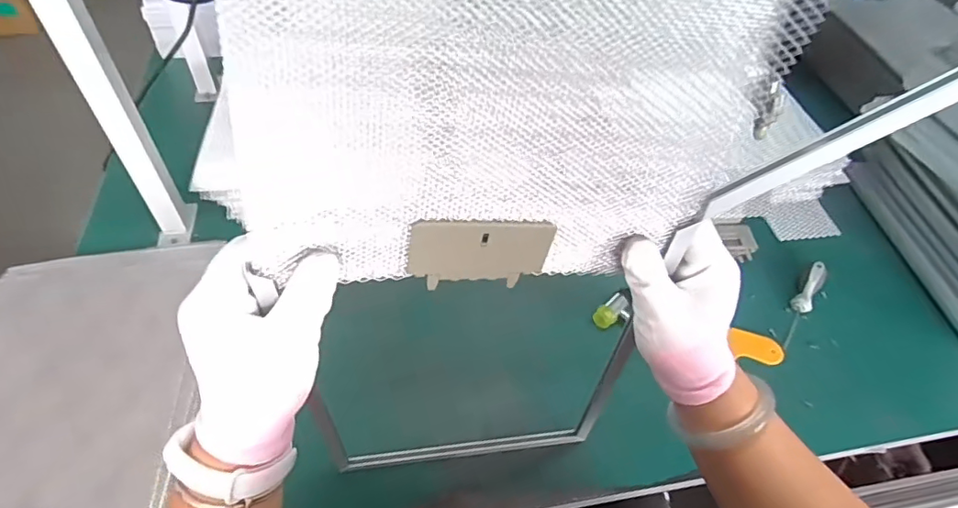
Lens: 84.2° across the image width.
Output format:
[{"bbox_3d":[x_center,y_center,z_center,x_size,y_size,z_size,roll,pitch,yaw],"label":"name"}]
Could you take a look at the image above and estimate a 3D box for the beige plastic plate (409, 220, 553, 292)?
[{"bbox_3d":[0.002,-0.001,0.318,0.084,0.052,0.007,-6,51,-10],"label":"beige plastic plate"}]

